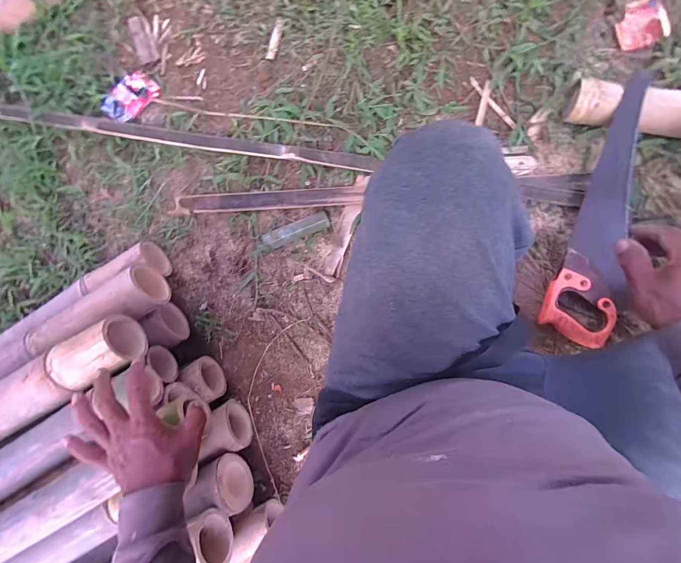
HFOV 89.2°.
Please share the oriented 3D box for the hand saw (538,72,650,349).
[{"bbox_3d":[0.463,-0.121,0.610,0.114,0.044,0.445,12,93,8],"label":"hand saw"}]

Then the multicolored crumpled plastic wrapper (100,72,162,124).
[{"bbox_3d":[-0.456,-0.398,0.744,0.084,0.017,0.118,42,91,8],"label":"multicolored crumpled plastic wrapper"}]

